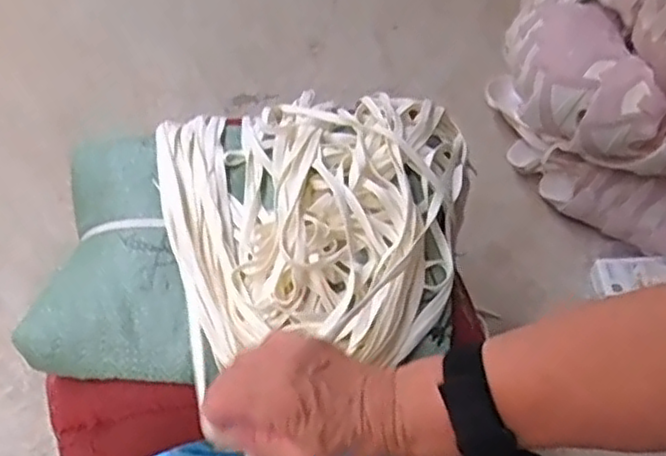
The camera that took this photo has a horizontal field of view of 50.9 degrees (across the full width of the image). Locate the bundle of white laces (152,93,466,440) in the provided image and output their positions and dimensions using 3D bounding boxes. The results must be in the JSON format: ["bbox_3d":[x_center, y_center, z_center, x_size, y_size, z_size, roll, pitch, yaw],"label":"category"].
[{"bbox_3d":[0.000,-0.013,0.585,0.264,0.057,0.275,-13,56,-4],"label":"bundle of white laces"}]

